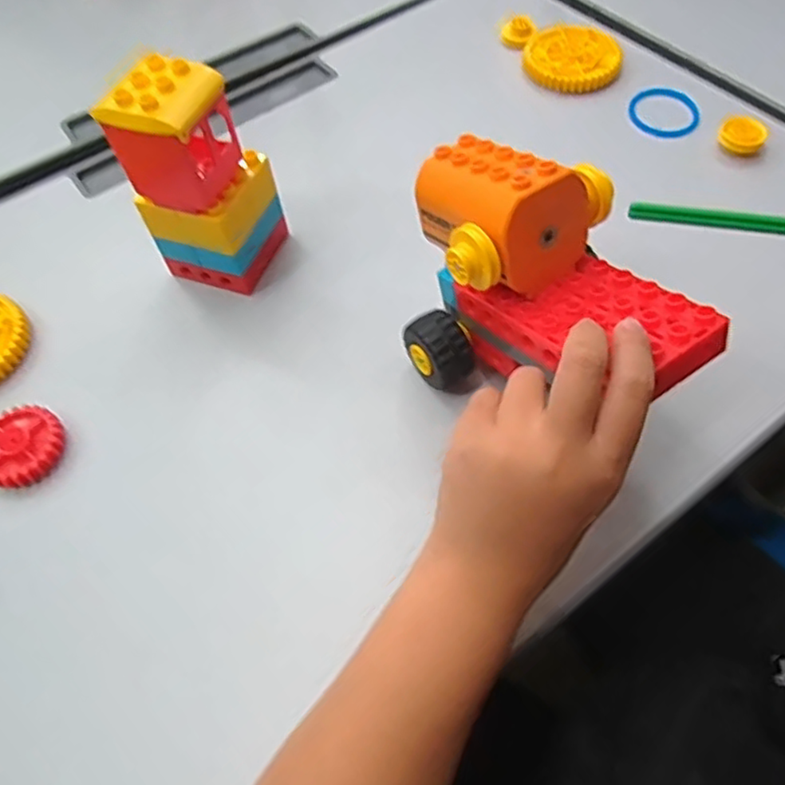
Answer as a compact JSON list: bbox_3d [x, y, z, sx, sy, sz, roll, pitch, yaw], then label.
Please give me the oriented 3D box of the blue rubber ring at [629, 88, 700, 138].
[{"bbox_3d":[0.221,-0.229,0.513,0.057,0.004,0.057,-1,58,2],"label":"blue rubber ring"}]

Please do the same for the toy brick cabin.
[{"bbox_3d":[-0.121,-0.130,0.397,0.066,0.141,0.074,14,60,12],"label":"toy brick cabin"}]

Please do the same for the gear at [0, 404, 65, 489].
[{"bbox_3d":[-0.222,0.032,0.376,0.049,0.015,0.049,-1,58,2],"label":"gear"}]

